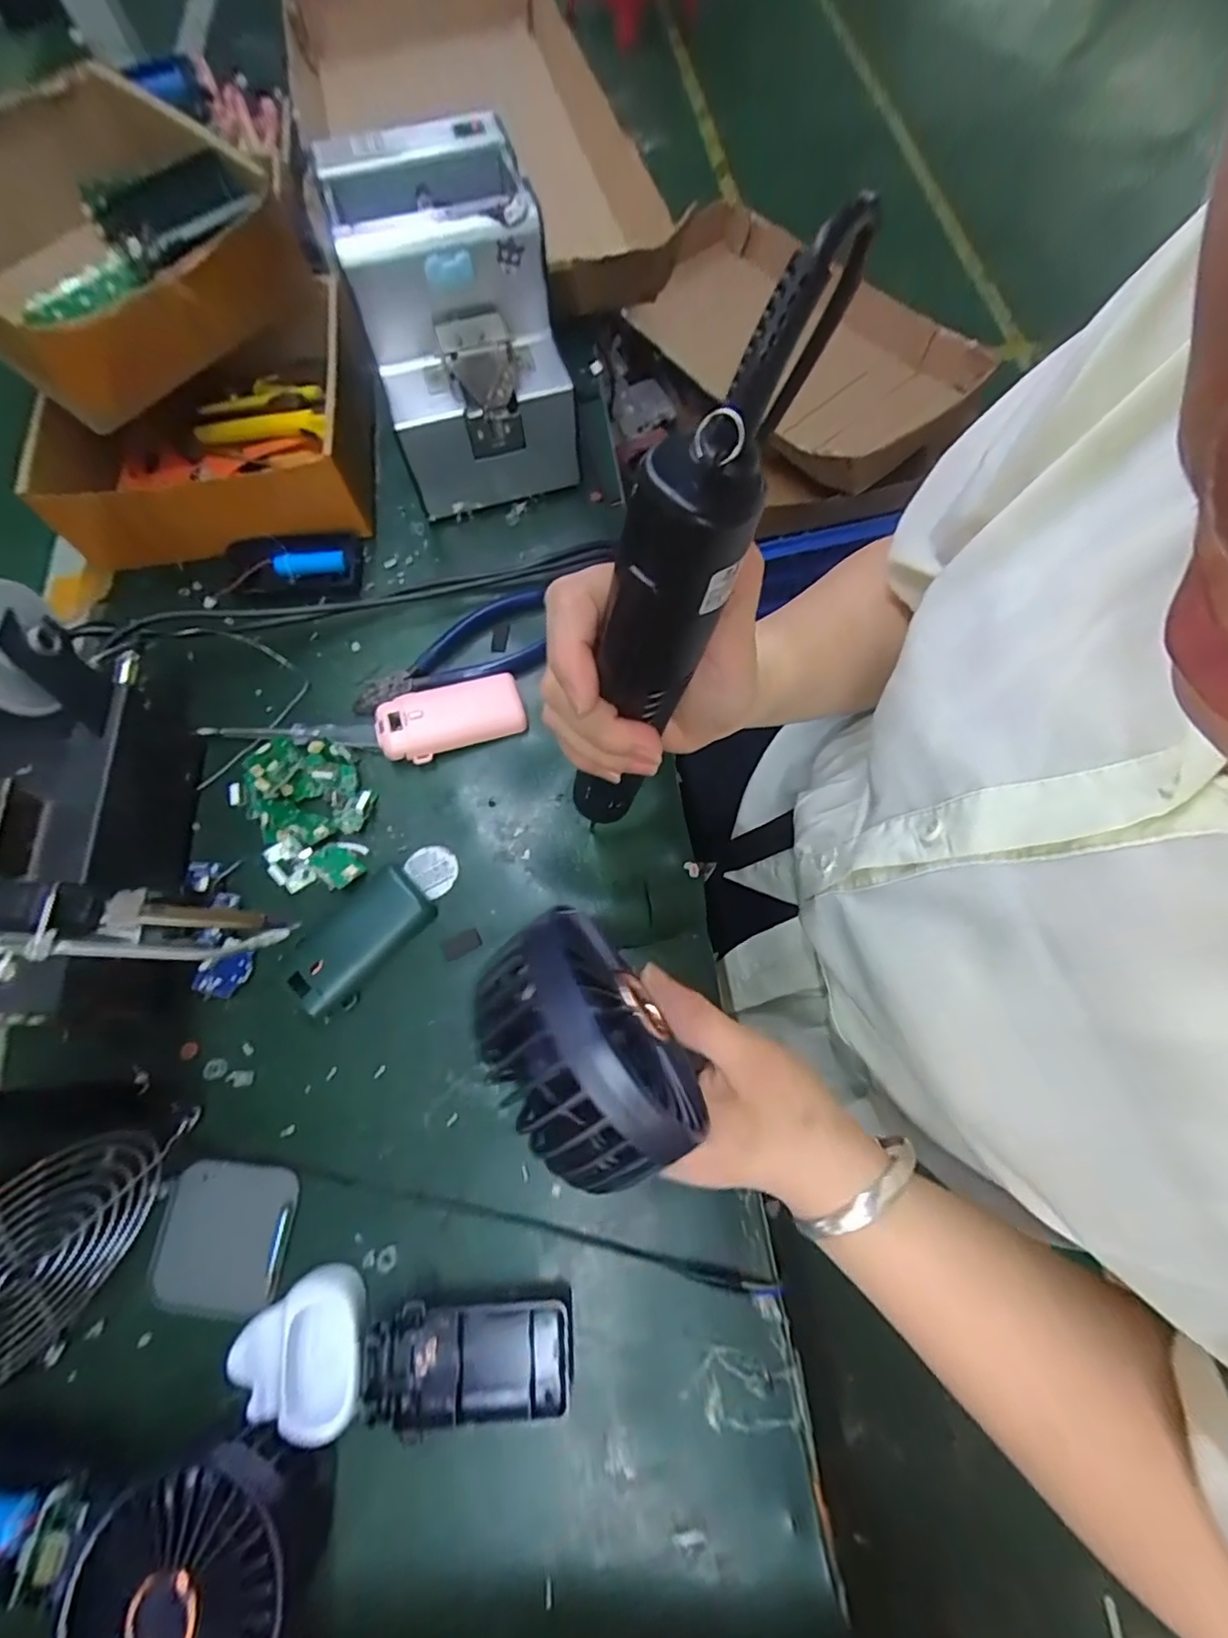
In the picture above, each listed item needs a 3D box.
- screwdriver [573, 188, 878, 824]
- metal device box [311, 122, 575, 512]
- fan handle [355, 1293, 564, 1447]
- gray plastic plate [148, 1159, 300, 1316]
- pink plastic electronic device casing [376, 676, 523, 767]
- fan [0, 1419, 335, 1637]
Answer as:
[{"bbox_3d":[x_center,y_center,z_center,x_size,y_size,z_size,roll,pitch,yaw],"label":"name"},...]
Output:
[{"bbox_3d":[0.016,-0.066,0.199,0.032,0.202,0.035,35,50,11],"label":"screwdriver"},{"bbox_3d":[-0.108,-0.345,0.424,0.125,0.151,0.168,-16,71,-4],"label":"metal device box"},{"bbox_3d":[-0.069,0.255,0.278,0.093,0.010,0.046,-4,70,1],"label":"fan handle"},{"bbox_3d":[-0.201,0.214,0.304,0.065,0.004,0.064,4,70,3],"label":"gray plastic plate"},{"bbox_3d":[-0.109,-0.069,0.395,0.094,0.021,0.046,-22,71,-6],"label":"pink plastic electronic device casing"},{"bbox_3d":[-0.215,0.313,0.242,0.190,0.038,0.085,-3,71,0],"label":"fan"}]

